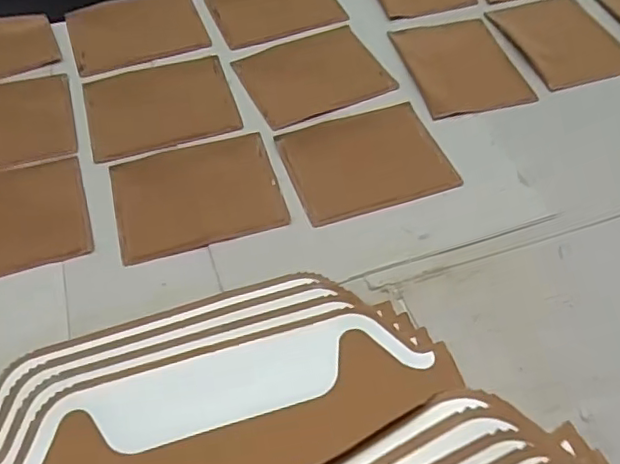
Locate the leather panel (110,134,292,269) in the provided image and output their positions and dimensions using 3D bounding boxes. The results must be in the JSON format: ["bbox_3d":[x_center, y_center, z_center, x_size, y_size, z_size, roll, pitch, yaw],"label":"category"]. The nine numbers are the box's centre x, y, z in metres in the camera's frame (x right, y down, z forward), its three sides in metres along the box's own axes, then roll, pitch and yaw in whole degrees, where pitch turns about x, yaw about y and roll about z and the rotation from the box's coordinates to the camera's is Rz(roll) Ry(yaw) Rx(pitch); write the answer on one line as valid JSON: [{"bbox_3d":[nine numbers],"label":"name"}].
[{"bbox_3d":[-0.126,-0.042,0.666,0.177,0.004,0.143,-15,55,-9],"label":"leather panel"}]

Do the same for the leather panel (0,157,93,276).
[{"bbox_3d":[-0.331,-0.016,0.635,0.172,0.012,0.143,-17,55,-12],"label":"leather panel"}]

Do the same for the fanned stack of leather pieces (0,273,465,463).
[{"bbox_3d":[-0.095,0.144,0.536,0.415,0.033,0.177,-16,55,-12],"label":"fanned stack of leather pieces"}]

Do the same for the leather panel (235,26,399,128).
[{"bbox_3d":[0.004,-0.208,0.781,0.176,0.005,0.148,-20,55,-15],"label":"leather panel"}]

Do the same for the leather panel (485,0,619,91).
[{"bbox_3d":[0.351,-0.264,0.822,0.139,0.010,0.180,-14,54,-11],"label":"leather panel"}]

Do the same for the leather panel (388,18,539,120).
[{"bbox_3d":[0.199,-0.227,0.801,0.137,0.005,0.179,-12,54,-9],"label":"leather panel"}]

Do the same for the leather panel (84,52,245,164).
[{"bbox_3d":[-0.189,-0.160,0.754,0.178,0.004,0.148,-15,55,-9],"label":"leather panel"}]

